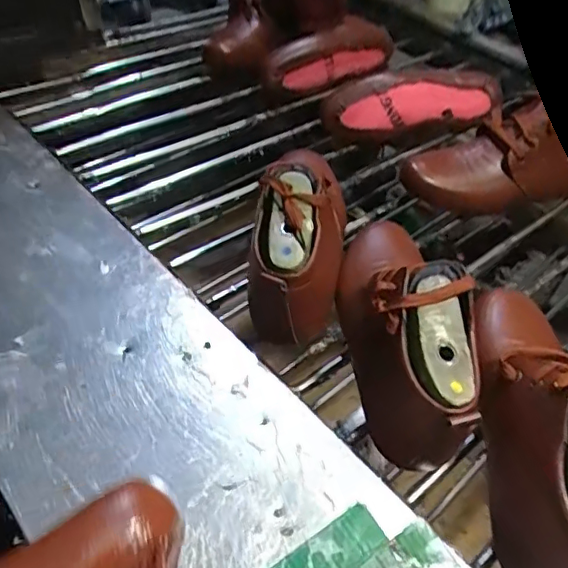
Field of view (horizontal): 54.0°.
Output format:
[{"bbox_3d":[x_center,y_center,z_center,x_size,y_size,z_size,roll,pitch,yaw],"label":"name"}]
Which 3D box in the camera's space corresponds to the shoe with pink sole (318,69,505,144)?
[{"bbox_3d":[0.187,-0.256,0.795,0.269,0.076,0.076,-14,49,-18],"label":"shoe with pink sole"}]

